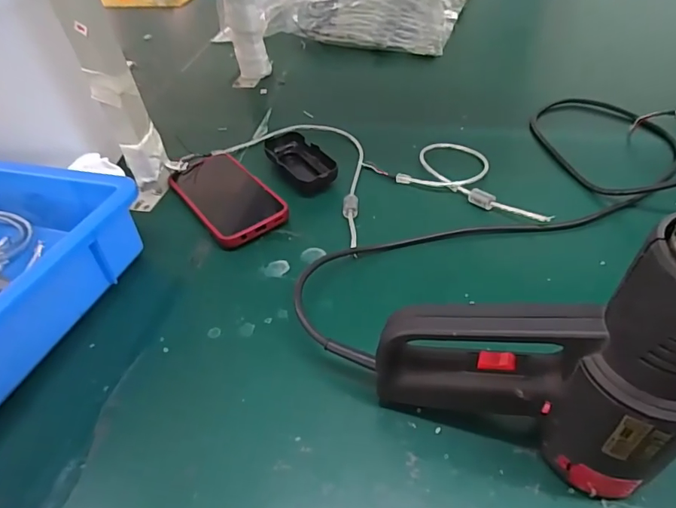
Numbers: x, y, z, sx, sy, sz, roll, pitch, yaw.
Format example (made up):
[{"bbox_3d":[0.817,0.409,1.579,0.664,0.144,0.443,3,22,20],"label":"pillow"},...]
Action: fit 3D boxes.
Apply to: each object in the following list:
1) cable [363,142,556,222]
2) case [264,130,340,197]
[{"bbox_3d":[0.147,-0.097,0.530,0.217,0.016,0.102,24,51,26],"label":"cable"},{"bbox_3d":[-0.045,-0.112,0.558,0.050,0.023,0.108,-29,49,-23],"label":"case"}]

